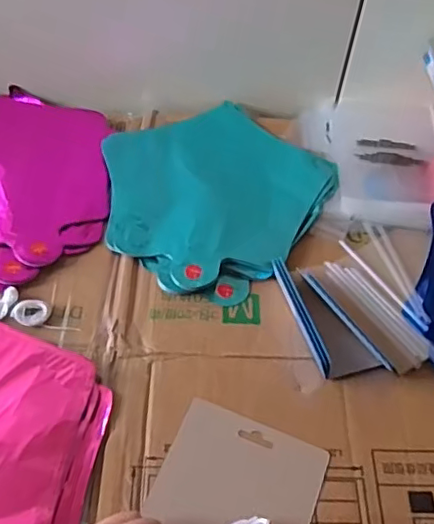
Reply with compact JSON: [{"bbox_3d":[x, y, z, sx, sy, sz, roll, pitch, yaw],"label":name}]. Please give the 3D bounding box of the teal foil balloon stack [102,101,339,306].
[{"bbox_3d":[-0.012,-0.079,0.595,0.227,0.017,0.225,37,58,22],"label":"teal foil balloon stack"}]

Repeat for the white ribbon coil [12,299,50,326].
[{"bbox_3d":[-0.157,0.042,0.490,0.029,0.005,0.024,6,52,1],"label":"white ribbon coil"}]

